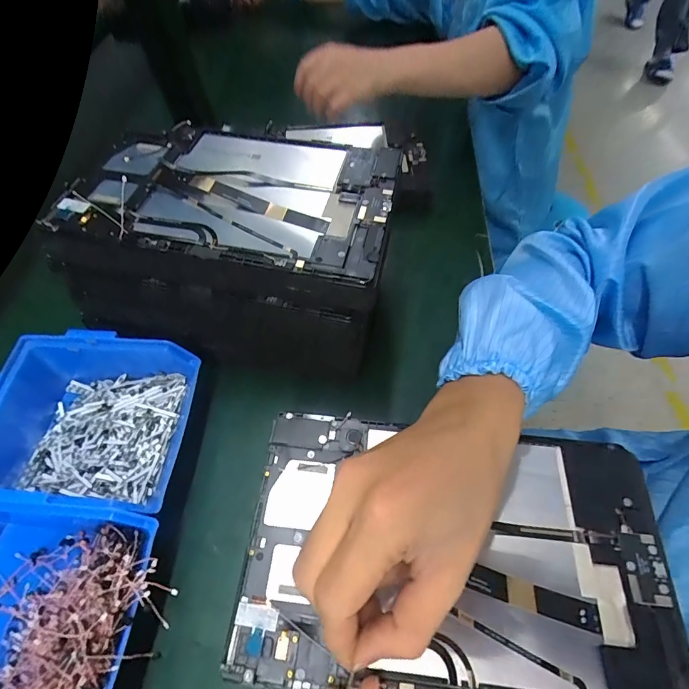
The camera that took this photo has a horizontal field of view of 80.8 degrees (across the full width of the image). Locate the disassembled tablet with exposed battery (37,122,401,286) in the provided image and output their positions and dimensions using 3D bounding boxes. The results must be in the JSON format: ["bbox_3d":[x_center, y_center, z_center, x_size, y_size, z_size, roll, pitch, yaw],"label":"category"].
[{"bbox_3d":[-0.081,-0.117,0.307,0.231,0.013,0.144,10,58,7],"label":"disassembled tablet with exposed battery"}]

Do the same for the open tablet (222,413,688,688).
[{"bbox_3d":[0.065,0.121,0.241,0.241,0.010,0.148,6,57,4],"label":"open tablet"}]

